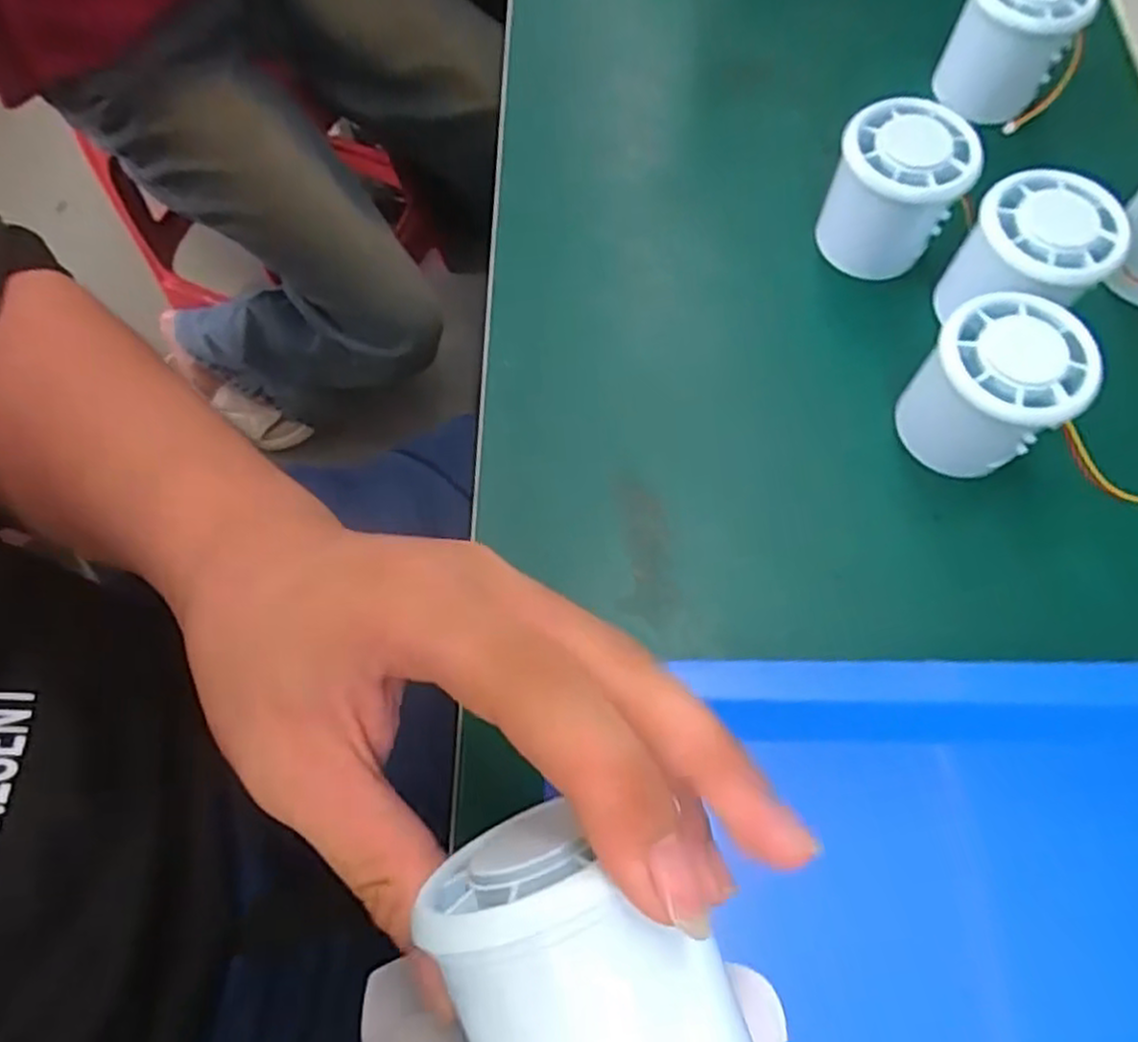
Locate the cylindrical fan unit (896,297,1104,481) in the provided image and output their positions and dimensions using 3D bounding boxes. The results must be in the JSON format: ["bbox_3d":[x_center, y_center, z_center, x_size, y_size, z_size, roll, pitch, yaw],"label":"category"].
[{"bbox_3d":[0.169,-0.053,0.304,0.054,0.053,0.055,0,68,0],"label":"cylindrical fan unit"}]

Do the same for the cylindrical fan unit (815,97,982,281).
[{"bbox_3d":[0.148,-0.153,0.344,0.054,0.053,0.051,0,68,0],"label":"cylindrical fan unit"}]

